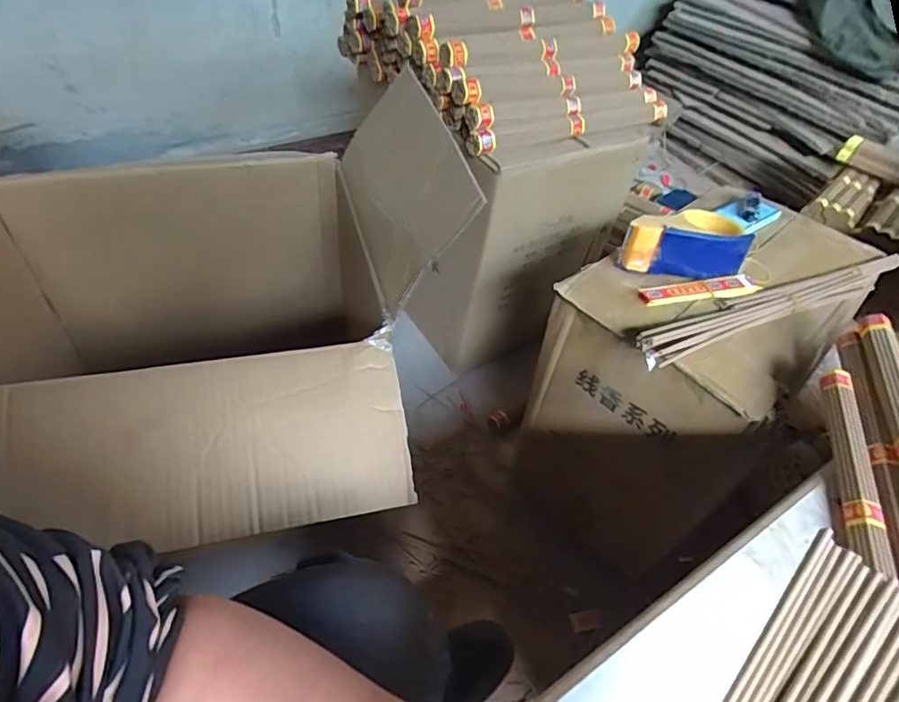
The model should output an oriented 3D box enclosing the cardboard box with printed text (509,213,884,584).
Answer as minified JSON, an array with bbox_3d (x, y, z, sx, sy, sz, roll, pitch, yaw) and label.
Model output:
[{"bbox_3d":[0.355,0.055,0.824,0.426,0.404,0.256,-23,54,-26],"label":"cardboard box with printed text"}]

